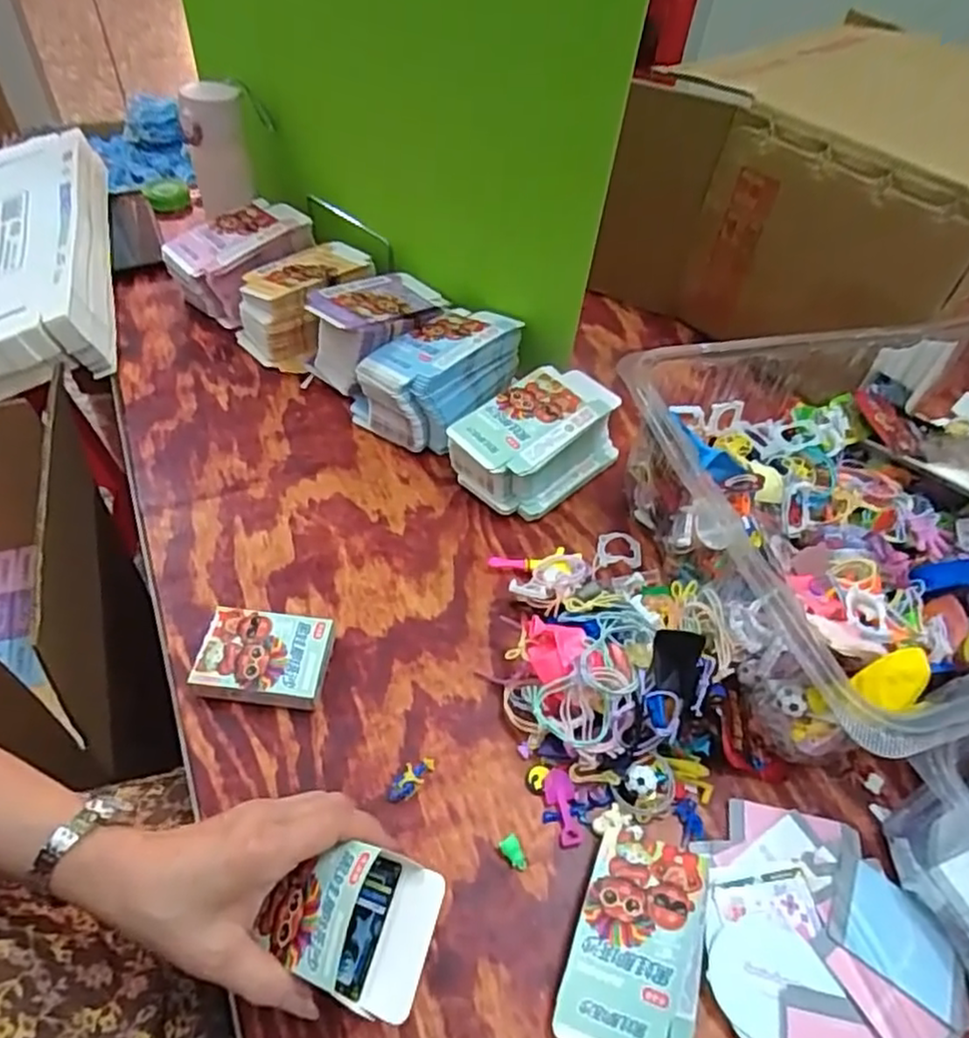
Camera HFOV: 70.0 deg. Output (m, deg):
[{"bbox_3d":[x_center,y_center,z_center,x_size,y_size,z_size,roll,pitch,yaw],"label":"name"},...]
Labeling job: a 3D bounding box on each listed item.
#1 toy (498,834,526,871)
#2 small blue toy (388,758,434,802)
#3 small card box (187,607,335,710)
[{"bbox_3d":[0.019,0.221,0.457,0.014,0.010,0.021,-22,57,-20],"label":"toy"},{"bbox_3d":[-0.052,0.180,0.482,0.017,0.010,0.038,33,57,19],"label":"small blue toy"},{"bbox_3d":[-0.165,0.105,0.524,0.094,0.027,0.067,7,52,1],"label":"small card box"}]

